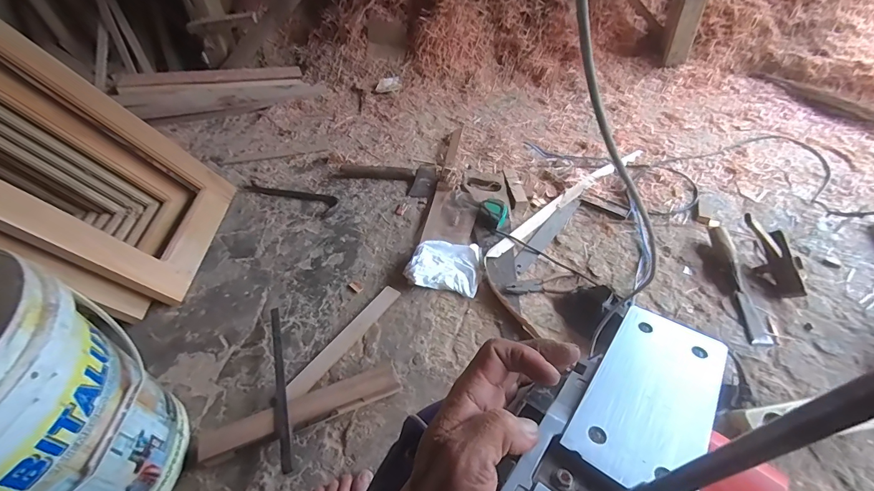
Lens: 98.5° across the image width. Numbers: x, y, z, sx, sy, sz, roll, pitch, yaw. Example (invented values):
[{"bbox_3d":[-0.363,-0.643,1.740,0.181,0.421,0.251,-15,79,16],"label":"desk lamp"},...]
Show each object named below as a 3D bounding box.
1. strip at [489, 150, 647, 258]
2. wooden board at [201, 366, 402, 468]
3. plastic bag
[{"bbox_3d":[0.363,-0.135,1.008,0.636,0.021,0.038,-32,55,-24],"label":"strip"},{"bbox_3d":[-0.224,0.284,0.638,0.326,0.042,0.049,-17,50,-13],"label":"wooden board"},{"bbox_3d":[0.018,0.042,0.842,0.161,0.042,0.135,6,49,6],"label":"plastic bag"}]

